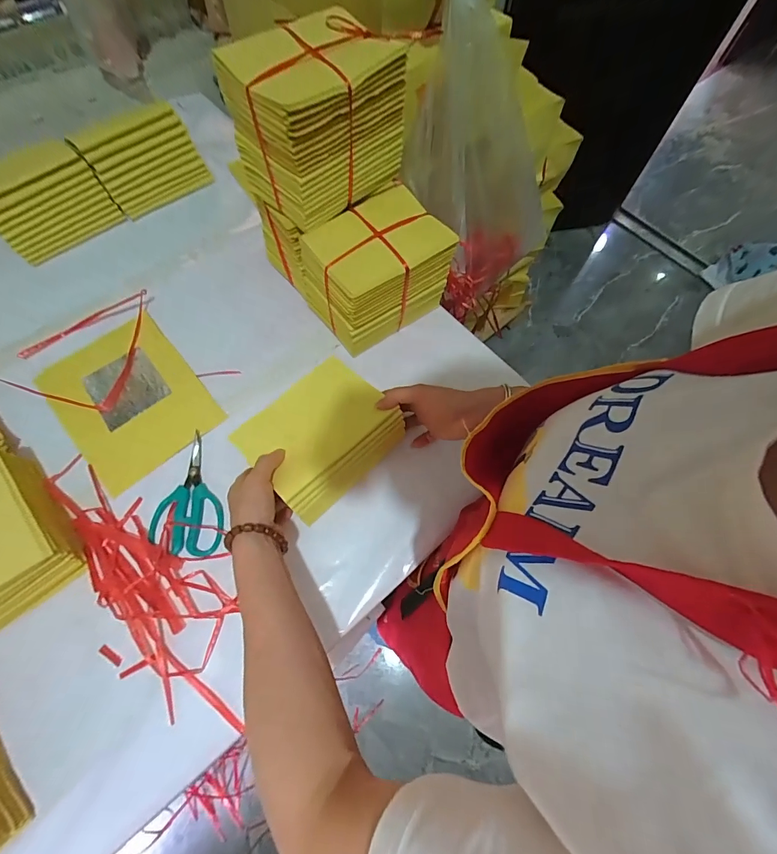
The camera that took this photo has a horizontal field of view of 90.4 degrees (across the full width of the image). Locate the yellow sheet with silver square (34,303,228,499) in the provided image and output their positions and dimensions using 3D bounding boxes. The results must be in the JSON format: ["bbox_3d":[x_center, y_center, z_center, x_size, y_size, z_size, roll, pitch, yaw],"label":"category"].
[{"bbox_3d":[-0.348,-0.045,0.517,0.165,0.010,0.220,-40,73,-17],"label":"yellow sheet with silver square"}]

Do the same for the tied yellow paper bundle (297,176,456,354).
[{"bbox_3d":[-0.020,-0.206,0.525,0.158,0.147,0.127,-34,71,-15],"label":"tied yellow paper bundle"}]

